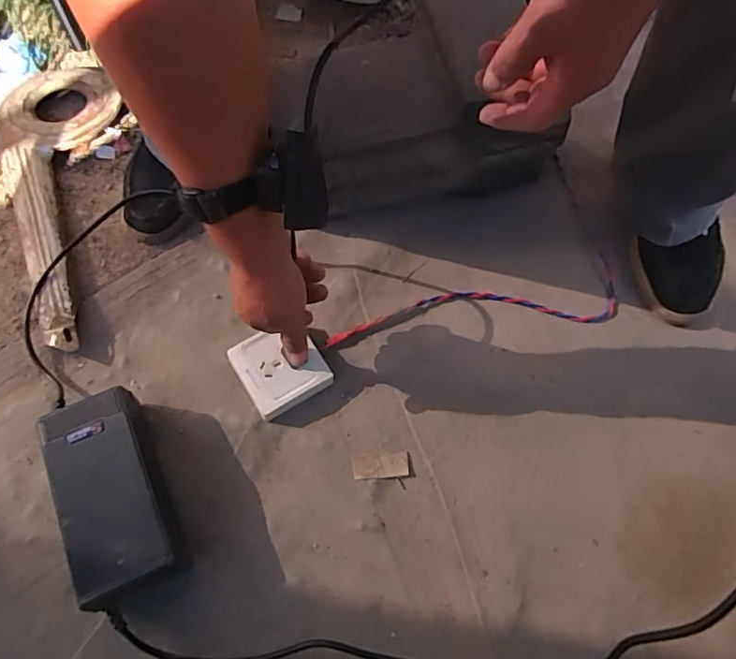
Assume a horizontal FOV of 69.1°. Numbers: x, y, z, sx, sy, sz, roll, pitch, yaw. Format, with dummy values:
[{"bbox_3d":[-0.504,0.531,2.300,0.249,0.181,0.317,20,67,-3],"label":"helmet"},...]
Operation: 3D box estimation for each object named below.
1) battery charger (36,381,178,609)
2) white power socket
[{"bbox_3d":[-0.238,0.150,0.502,0.083,0.069,0.183,-23,67,-13],"label":"battery charger"},{"bbox_3d":[-0.095,0.041,0.580,0.087,0.028,0.084,-31,70,-15],"label":"white power socket"}]

